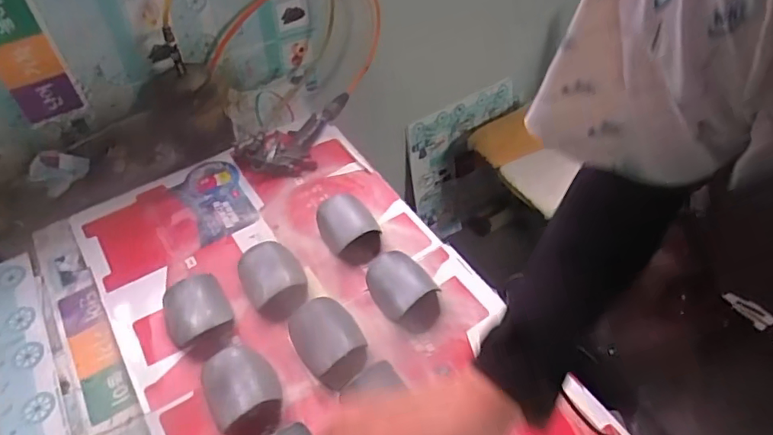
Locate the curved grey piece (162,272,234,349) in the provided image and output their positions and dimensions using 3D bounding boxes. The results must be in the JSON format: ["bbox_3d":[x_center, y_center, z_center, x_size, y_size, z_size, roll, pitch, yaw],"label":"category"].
[{"bbox_3d":[-0.264,0.128,0.729,0.086,0.042,0.089,-27,55,-16],"label":"curved grey piece"}]

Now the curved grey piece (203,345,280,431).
[{"bbox_3d":[-0.178,0.206,0.648,0.082,0.039,0.093,-28,55,-17],"label":"curved grey piece"}]

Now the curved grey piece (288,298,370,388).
[{"bbox_3d":[-0.073,0.162,0.691,0.087,0.037,0.117,-30,56,-18],"label":"curved grey piece"}]

